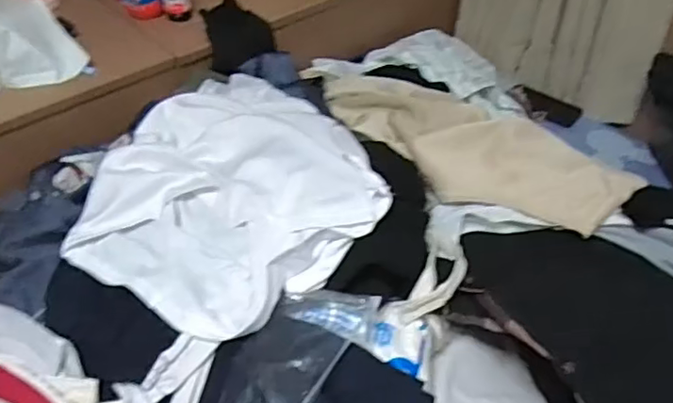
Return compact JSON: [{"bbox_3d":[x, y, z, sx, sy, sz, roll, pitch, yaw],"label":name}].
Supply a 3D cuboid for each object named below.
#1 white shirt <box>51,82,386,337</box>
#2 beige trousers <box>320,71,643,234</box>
[{"bbox_3d":[-0.113,-0.031,0.736,0.361,0.072,0.381,27,49,23],"label":"white shirt"},{"bbox_3d":[0.172,-0.091,0.894,0.211,0.088,0.487,-25,50,-25],"label":"beige trousers"}]

